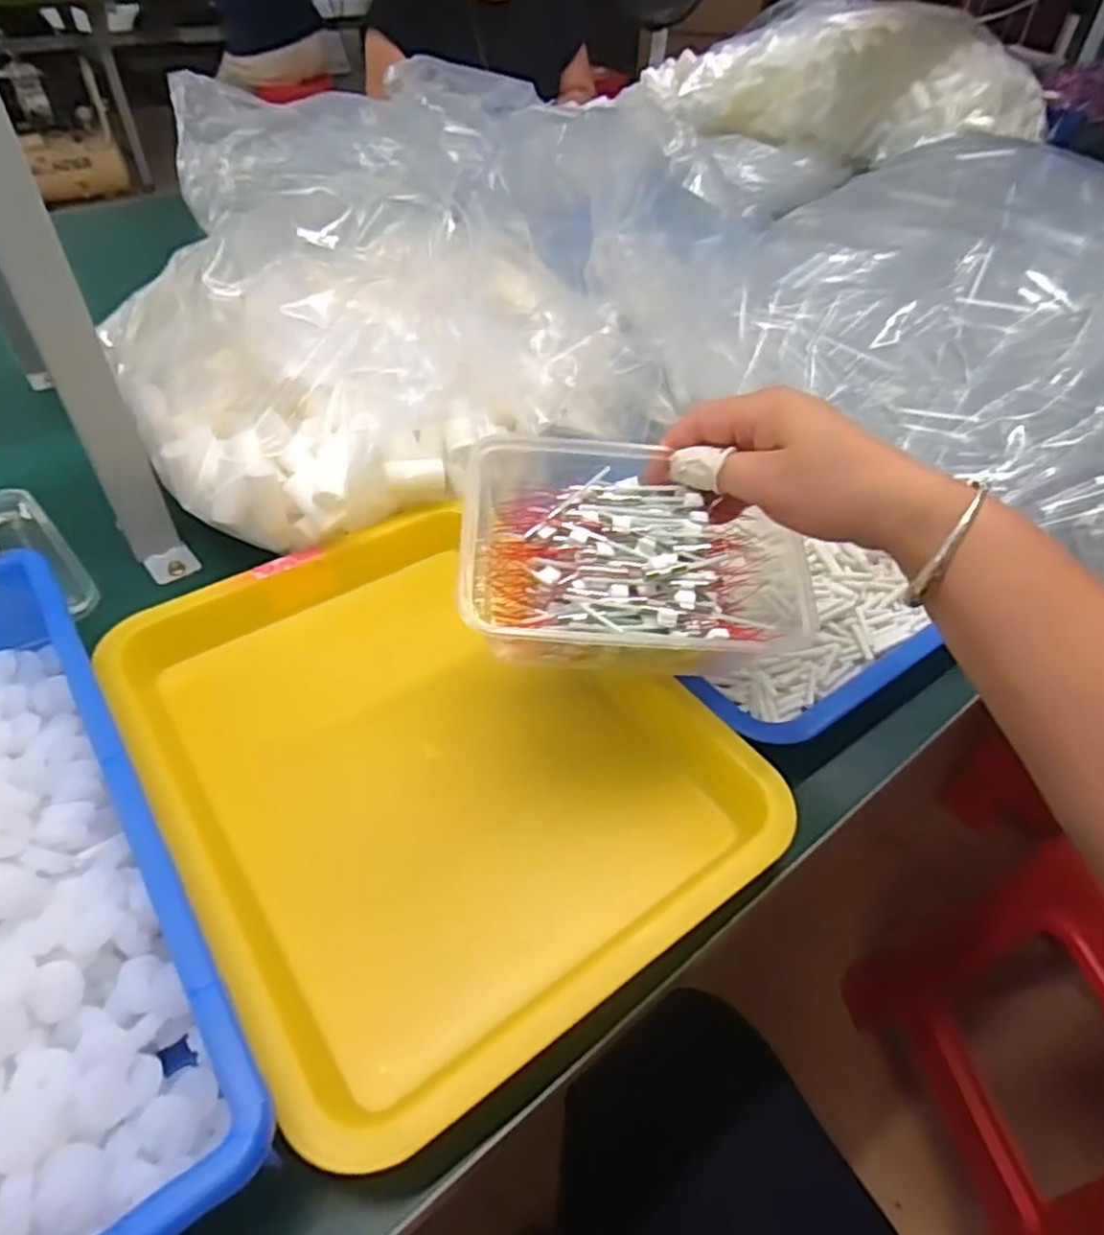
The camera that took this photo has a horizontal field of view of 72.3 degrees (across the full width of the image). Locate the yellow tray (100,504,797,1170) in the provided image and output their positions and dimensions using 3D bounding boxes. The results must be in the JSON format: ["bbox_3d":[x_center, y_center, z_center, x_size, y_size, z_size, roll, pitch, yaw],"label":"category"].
[{"bbox_3d":[-0.069,0.073,0.418,0.254,0.055,0.315,-26,52,-26],"label":"yellow tray"}]

